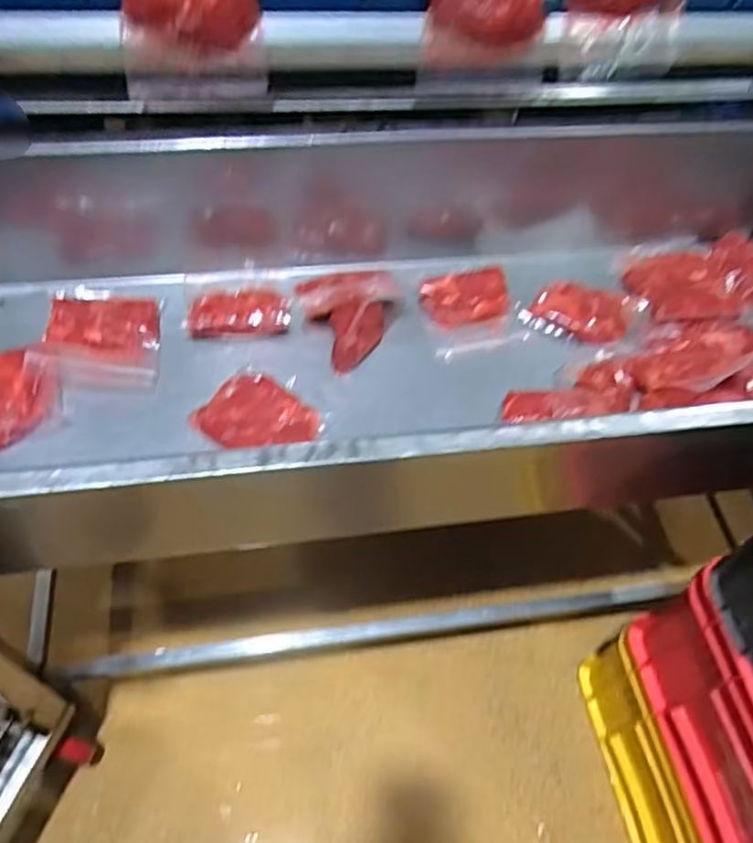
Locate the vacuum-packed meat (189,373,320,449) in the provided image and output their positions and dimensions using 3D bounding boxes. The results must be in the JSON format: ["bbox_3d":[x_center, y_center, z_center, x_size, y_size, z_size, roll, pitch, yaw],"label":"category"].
[{"bbox_3d":[-0.156,-0.001,0.891,0.152,0.029,0.122,31,60,17],"label":"vacuum-packed meat"}]

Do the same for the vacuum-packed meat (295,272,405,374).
[{"bbox_3d":[-0.036,-0.169,0.970,0.159,0.095,0.170,-1,56,-3],"label":"vacuum-packed meat"}]

